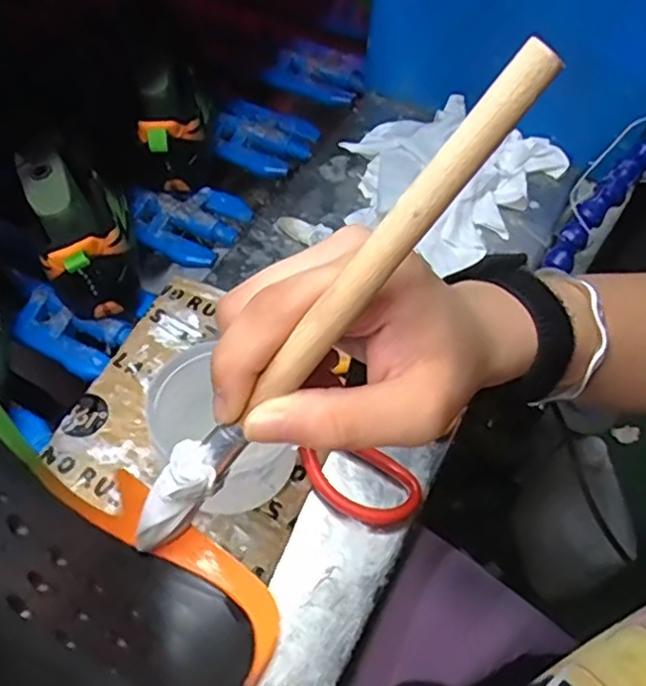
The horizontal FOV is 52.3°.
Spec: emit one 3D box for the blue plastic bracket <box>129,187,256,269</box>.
[{"bbox_3d":[-0.133,-0.121,0.631,0.109,0.018,0.092,26,59,10],"label":"blue plastic bracket"}]

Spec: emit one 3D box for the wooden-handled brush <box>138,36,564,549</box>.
[{"bbox_3d":[-0.006,0.000,0.186,0.014,0.187,0.015,7,43,-47],"label":"wooden-handled brush"}]

